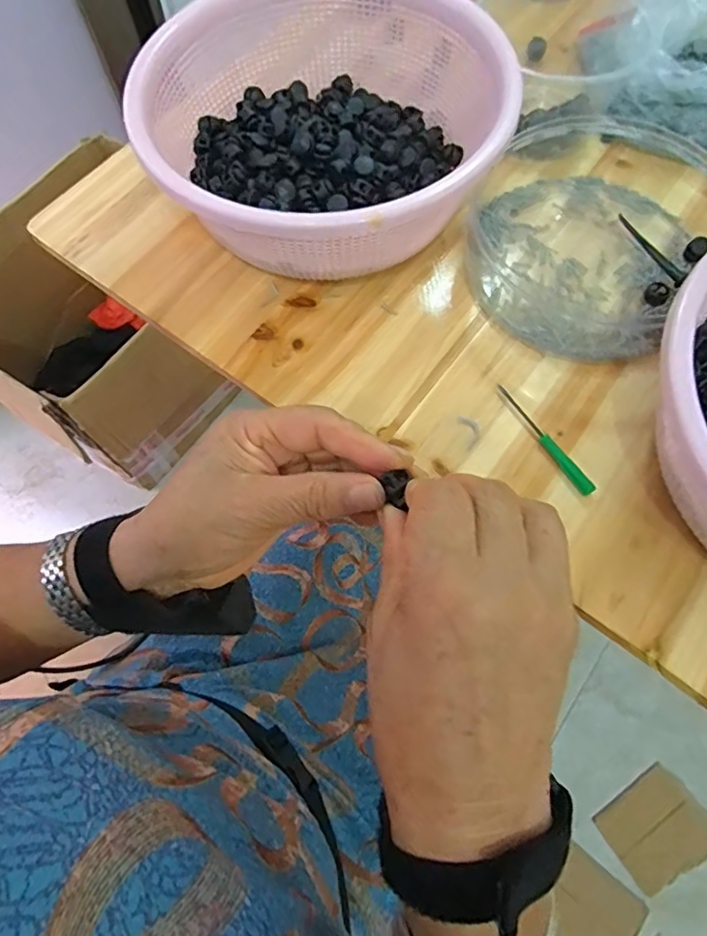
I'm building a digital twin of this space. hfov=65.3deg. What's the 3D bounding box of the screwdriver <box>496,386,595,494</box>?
[{"bbox_3d":[0.136,-0.022,0.394,0.009,0.009,0.100,-31,70,-11],"label":"screwdriver"}]

